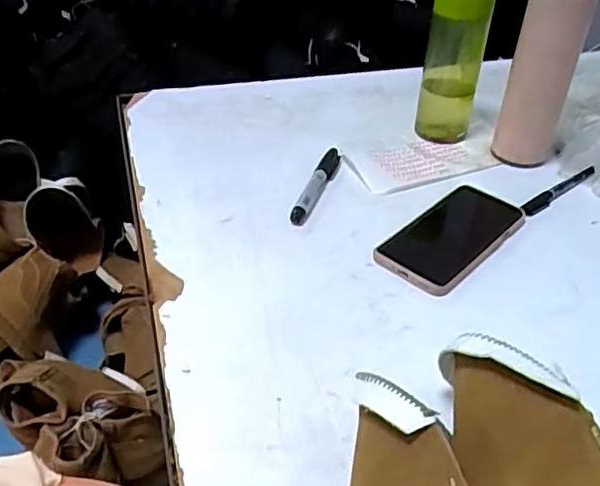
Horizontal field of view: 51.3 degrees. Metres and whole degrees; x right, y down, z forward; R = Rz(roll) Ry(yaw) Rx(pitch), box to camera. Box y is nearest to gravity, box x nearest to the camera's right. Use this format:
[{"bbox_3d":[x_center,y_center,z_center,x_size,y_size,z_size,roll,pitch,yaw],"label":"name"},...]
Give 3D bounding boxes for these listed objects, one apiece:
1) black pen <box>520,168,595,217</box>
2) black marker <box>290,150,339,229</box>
[{"bbox_3d":[0.287,-0.059,0.695,0.142,0.008,0.017,-28,47,-34],"label":"black pen"},{"bbox_3d":[0.020,-0.065,0.670,0.019,0.016,0.144,13,38,12],"label":"black marker"}]

